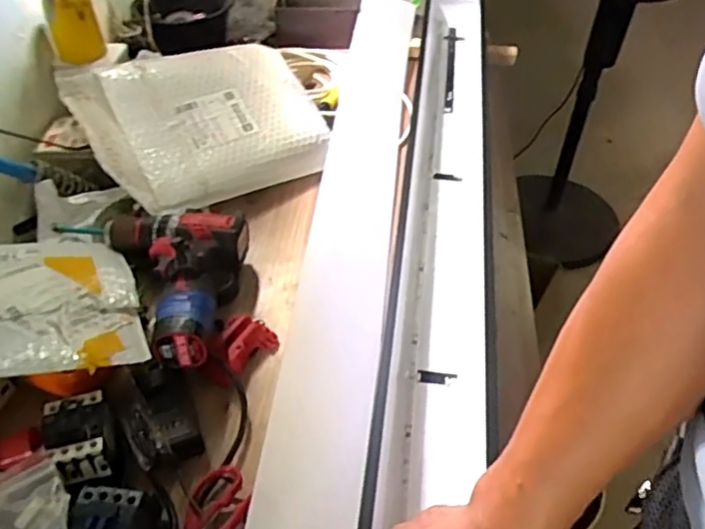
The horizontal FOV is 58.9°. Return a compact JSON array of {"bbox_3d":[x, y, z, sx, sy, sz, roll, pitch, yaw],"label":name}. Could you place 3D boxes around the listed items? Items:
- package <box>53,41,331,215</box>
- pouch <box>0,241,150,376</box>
[{"bbox_3d":[-0.184,-0.189,0.791,0.290,0.033,0.224,-21,71,-25],"label":"package"},{"bbox_3d":[-0.282,0.025,0.582,0.148,0.025,0.225,-3,31,-30],"label":"pouch"}]

